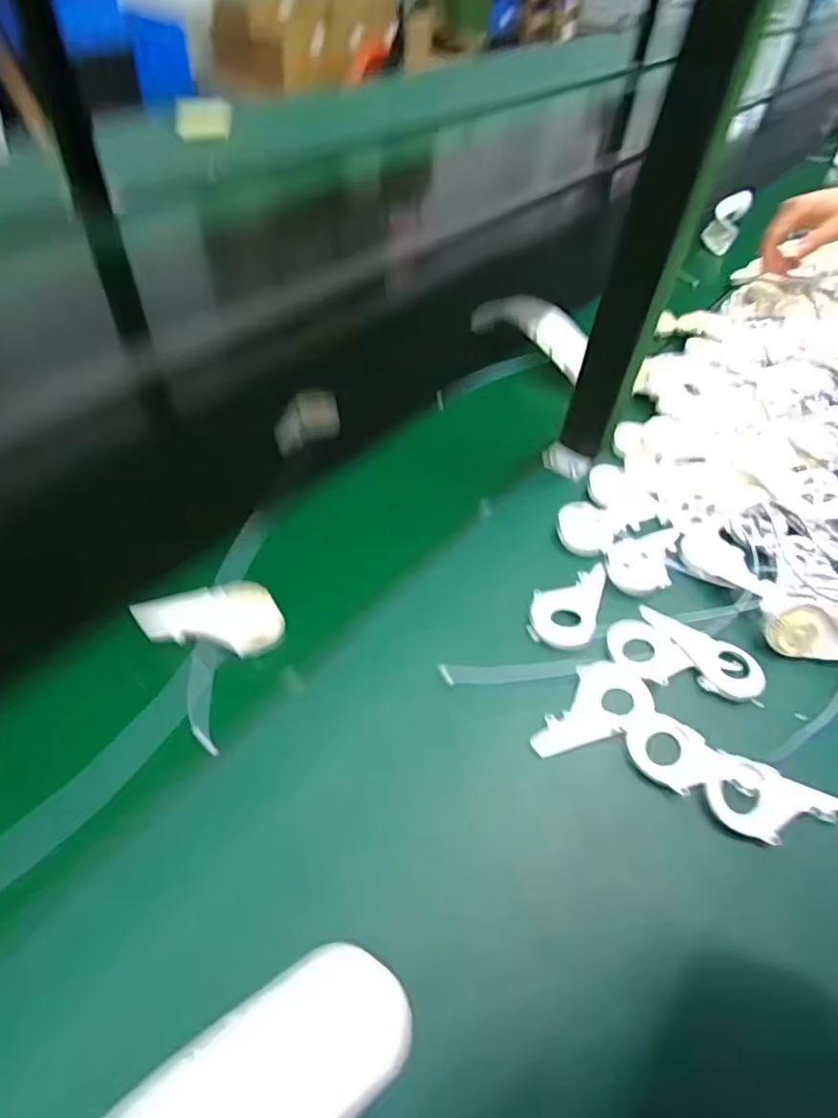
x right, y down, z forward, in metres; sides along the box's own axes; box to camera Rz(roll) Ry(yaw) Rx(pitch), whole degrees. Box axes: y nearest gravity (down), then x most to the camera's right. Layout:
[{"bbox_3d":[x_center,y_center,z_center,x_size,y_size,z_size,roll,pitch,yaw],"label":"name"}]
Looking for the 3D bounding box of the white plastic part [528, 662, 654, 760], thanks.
[{"bbox_3d":[0.117,0.102,0.416,0.096,0.008,0.048,-15,57,-17],"label":"white plastic part"}]

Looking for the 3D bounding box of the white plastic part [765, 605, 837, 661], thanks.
[{"bbox_3d":[0.312,0.057,0.450,0.090,0.028,0.030,18,50,6],"label":"white plastic part"}]

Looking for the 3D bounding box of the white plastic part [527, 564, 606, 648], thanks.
[{"bbox_3d":[0.118,0.033,0.473,0.050,0.012,0.086,20,51,7],"label":"white plastic part"}]

